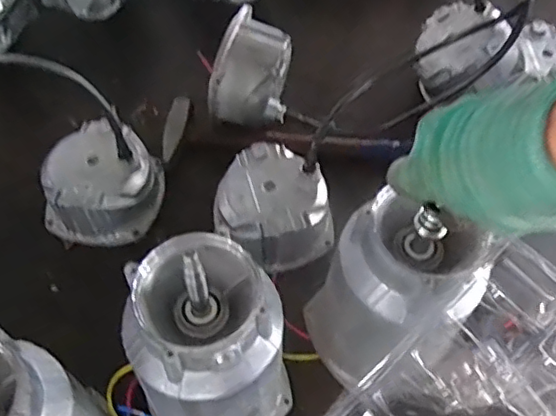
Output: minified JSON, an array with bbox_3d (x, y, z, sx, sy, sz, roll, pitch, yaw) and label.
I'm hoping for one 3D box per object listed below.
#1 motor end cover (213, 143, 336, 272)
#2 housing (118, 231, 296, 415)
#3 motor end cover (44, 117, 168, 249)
[{"bbox_3d":[-0.007,-0.003,0.641,0.123,0.063,0.123,-13,58,-9],"label":"motor end cover"},{"bbox_3d":[-0.052,0.124,0.476,0.128,0.218,0.107,-31,63,-19],"label":"housing"},{"bbox_3d":[-0.201,-0.030,0.667,0.117,0.073,0.126,8,57,4],"label":"motor end cover"}]

